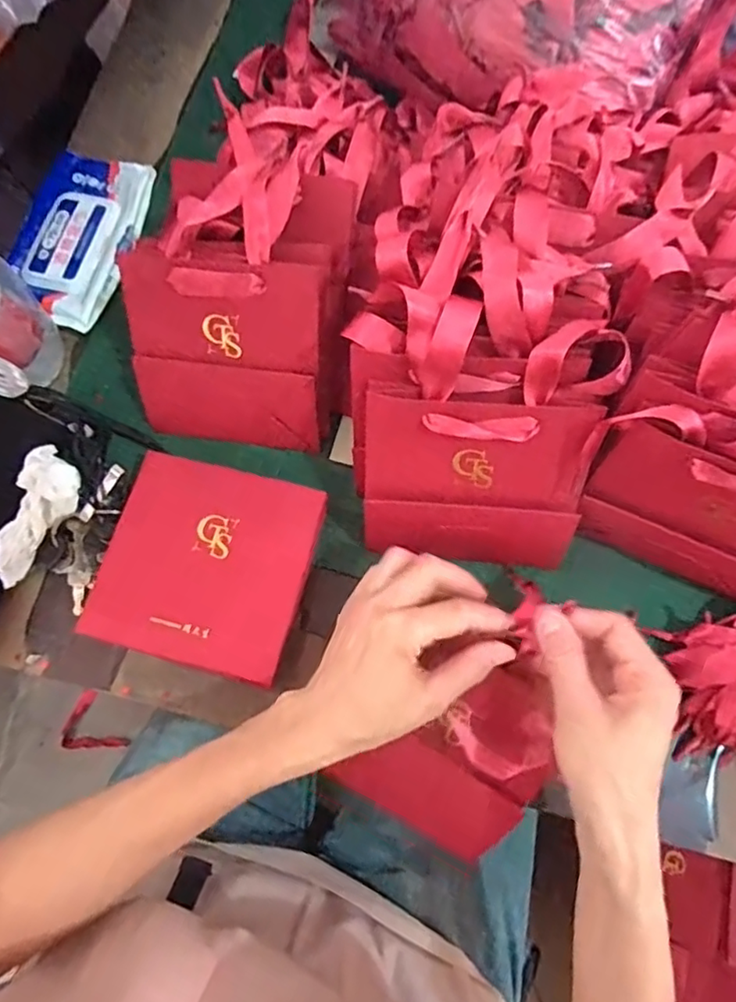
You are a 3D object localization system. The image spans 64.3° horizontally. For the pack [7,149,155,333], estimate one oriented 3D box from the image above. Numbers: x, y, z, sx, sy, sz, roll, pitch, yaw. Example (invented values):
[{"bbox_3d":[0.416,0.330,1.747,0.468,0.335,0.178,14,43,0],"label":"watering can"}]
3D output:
[{"bbox_3d":[-0.261,-0.237,0.524,0.107,0.028,0.177,14,76,6],"label":"pack"}]

